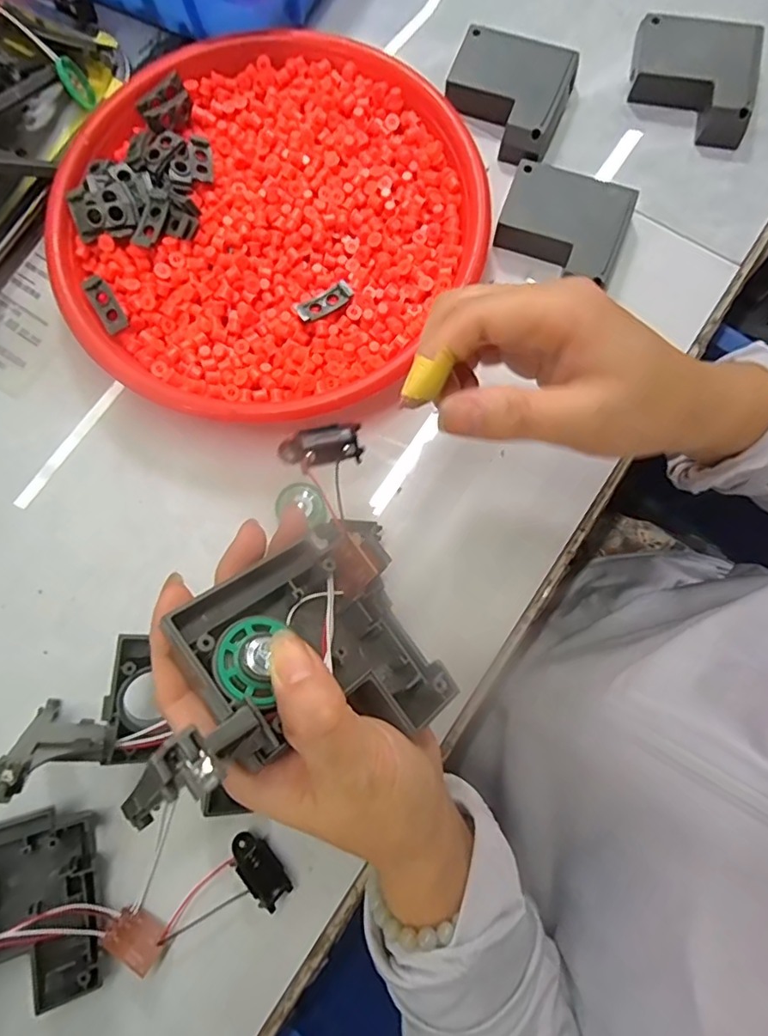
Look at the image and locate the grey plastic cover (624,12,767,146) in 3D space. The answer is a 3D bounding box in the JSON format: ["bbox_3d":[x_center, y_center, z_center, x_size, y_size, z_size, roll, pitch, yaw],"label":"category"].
[{"bbox_3d":[0.199,-0.284,0.345,0.072,0.026,0.076,10,80,2],"label":"grey plastic cover"}]

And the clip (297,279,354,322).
[{"bbox_3d":[-0.033,-0.124,0.310,0.036,0.009,0.014,-34,81,-6],"label":"clip"}]

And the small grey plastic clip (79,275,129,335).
[{"bbox_3d":[-0.161,-0.123,0.308,0.013,0.007,0.034,-32,81,-5],"label":"small grey plastic clip"}]

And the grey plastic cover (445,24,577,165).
[{"bbox_3d":[0.079,-0.274,0.349,0.076,0.023,0.075,23,81,4],"label":"grey plastic cover"}]

